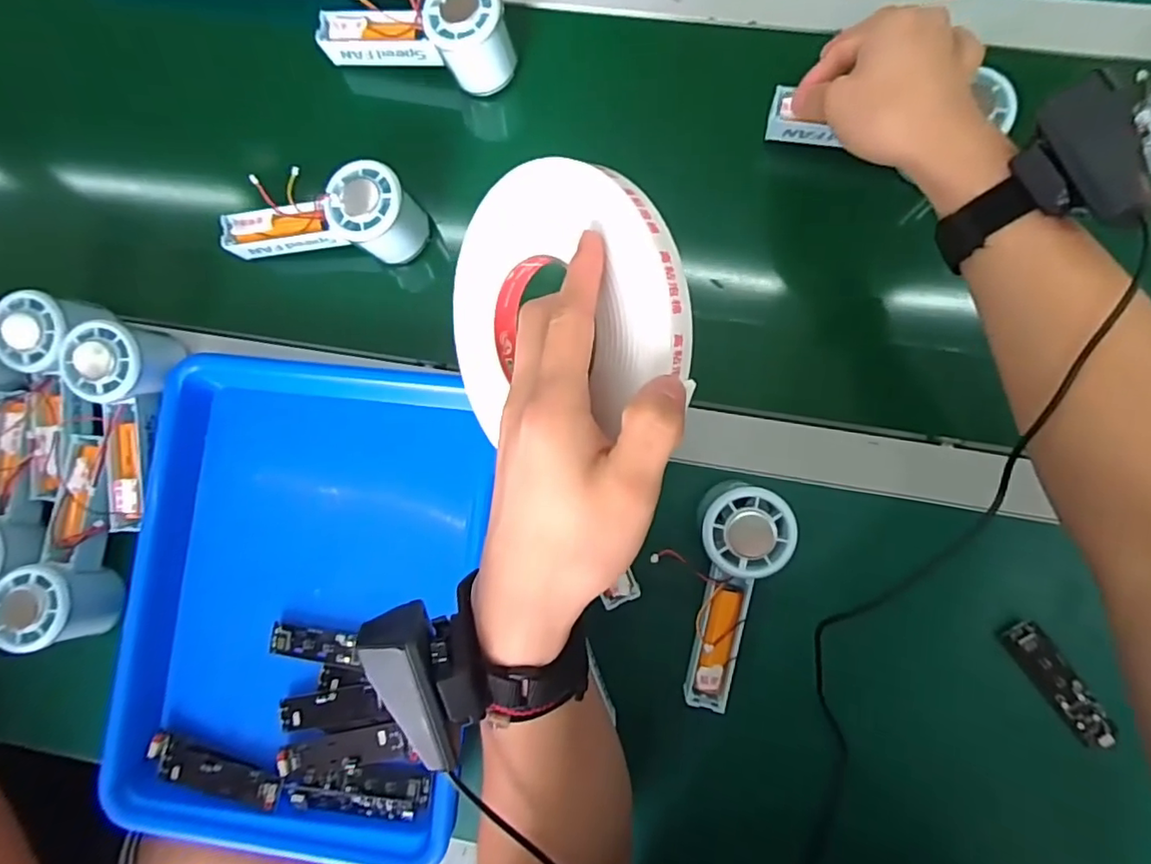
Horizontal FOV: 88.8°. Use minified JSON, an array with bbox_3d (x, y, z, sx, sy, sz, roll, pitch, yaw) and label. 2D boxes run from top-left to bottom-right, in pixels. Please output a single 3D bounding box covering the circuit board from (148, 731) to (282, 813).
[{"bbox_3d":[-0.255,0.243,0.416,0.100,0.012,0.030,14,87,5],"label":"circuit board"}]

